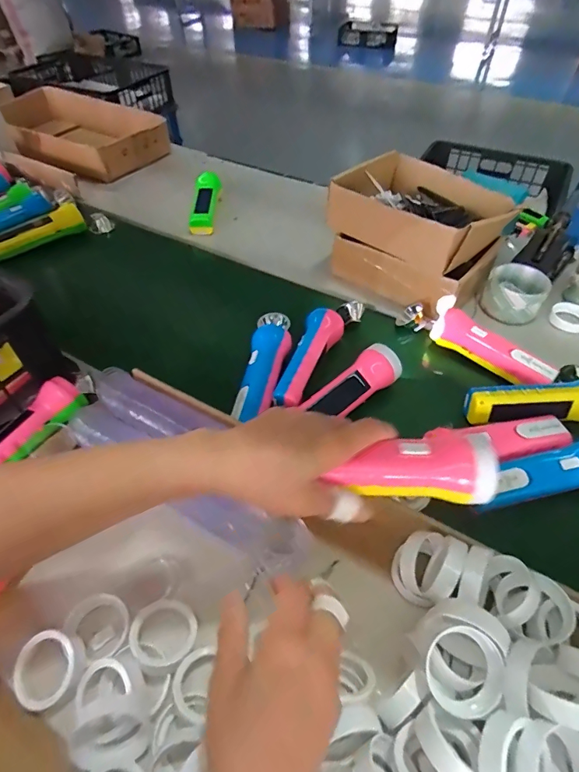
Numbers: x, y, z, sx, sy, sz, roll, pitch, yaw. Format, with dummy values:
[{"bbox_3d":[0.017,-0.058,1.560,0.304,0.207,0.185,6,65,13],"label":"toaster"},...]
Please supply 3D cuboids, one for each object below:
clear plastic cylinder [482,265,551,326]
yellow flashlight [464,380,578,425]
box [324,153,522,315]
[{"bbox_3d":[0.331,-0.135,0.642,0.080,0.047,0.086,26,55,21],"label":"clear plastic cylinder"},{"bbox_3d":[0.285,0.024,0.508,0.167,0.047,0.038,-2,50,-1],"label":"yellow flashlight"},{"bbox_3d":[0.203,-0.249,0.675,0.226,0.132,0.223,33,58,26],"label":"box"}]

